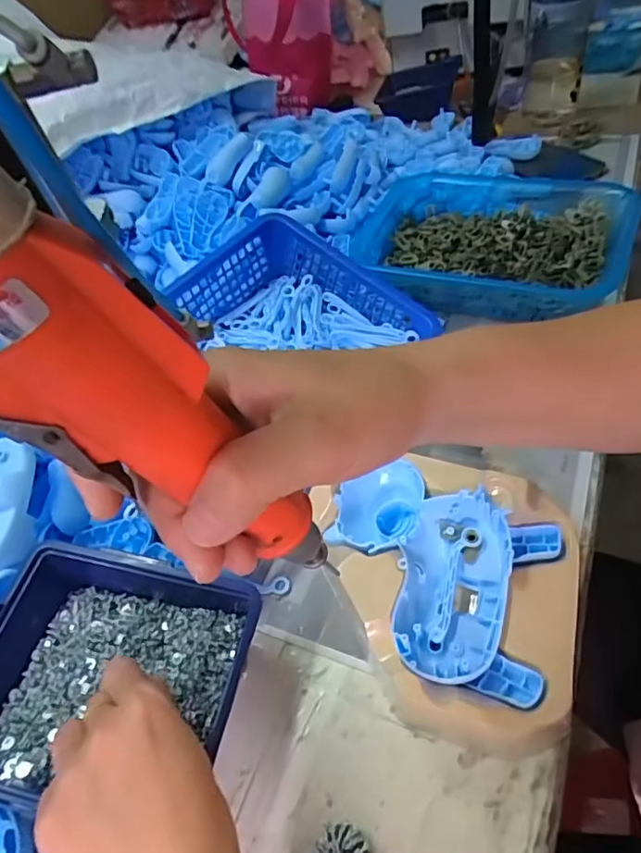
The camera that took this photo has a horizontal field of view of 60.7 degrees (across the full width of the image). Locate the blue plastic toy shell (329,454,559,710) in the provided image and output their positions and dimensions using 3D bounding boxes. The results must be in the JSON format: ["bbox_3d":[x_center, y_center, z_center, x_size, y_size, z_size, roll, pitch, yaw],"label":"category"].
[{"bbox_3d":[0.072,0.094,0.358,0.151,0.035,0.121,17,57,25],"label":"blue plastic toy shell"}]

